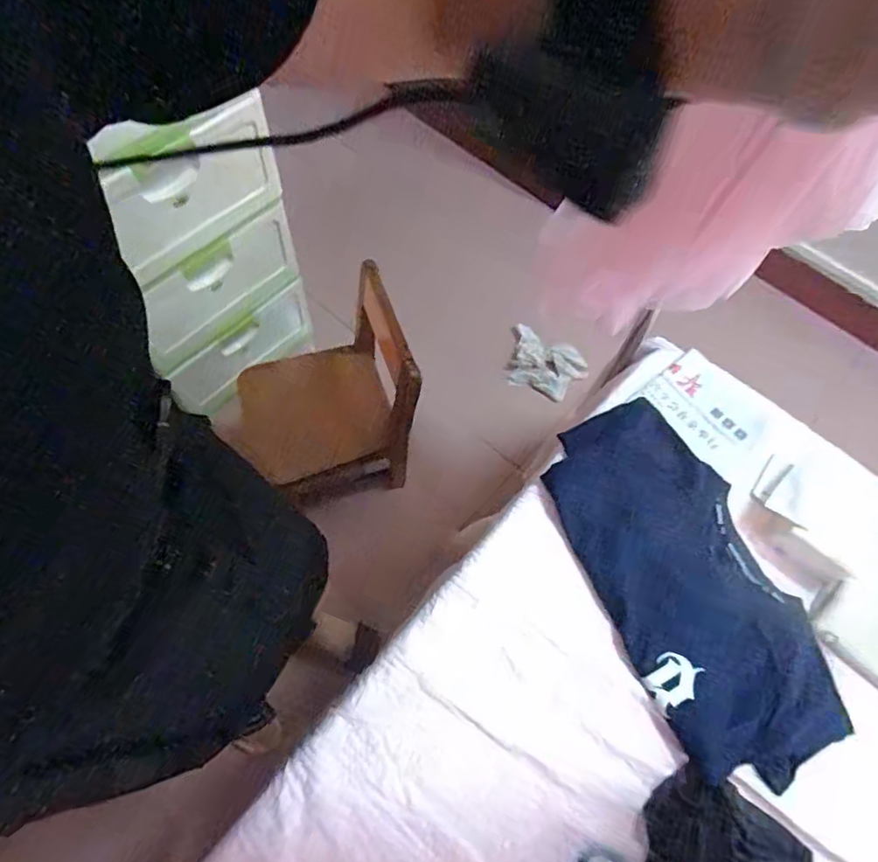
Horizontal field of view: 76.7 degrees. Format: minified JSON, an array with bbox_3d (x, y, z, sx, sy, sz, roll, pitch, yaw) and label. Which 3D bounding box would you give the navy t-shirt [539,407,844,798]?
[{"bbox_3d":[0.305,0.180,0.690,0.215,0.032,0.444,-20,67,-13],"label":"navy t-shirt"}]

